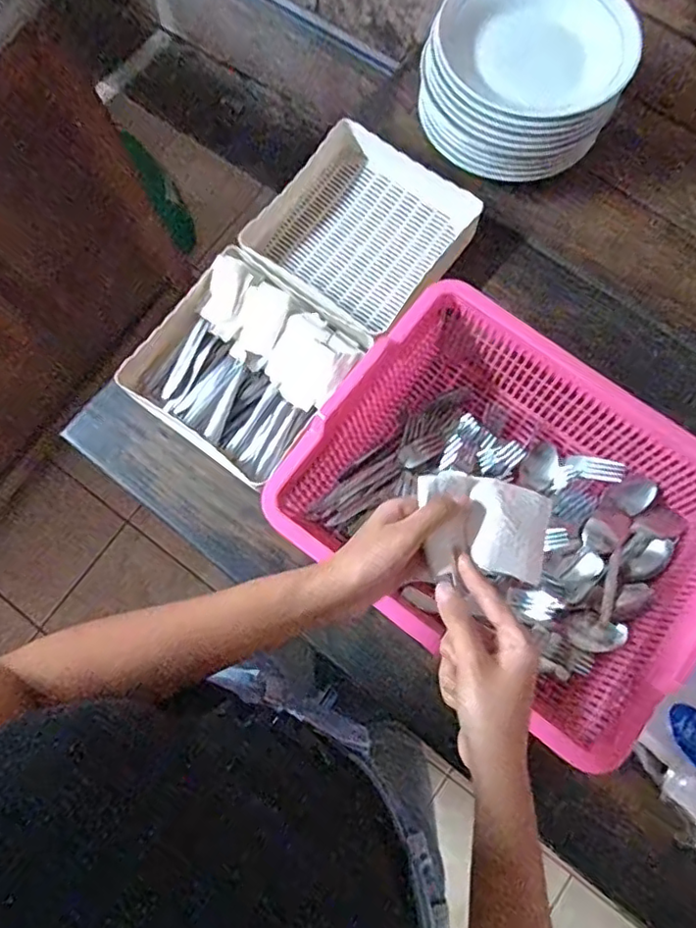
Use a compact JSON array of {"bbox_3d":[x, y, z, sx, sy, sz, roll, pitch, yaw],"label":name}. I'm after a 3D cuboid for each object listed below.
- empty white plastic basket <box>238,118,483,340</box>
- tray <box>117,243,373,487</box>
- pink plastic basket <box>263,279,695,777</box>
[{"bbox_3d":[0.012,-0.286,0.732,0.231,0.067,0.242,38,80,10],"label":"empty white plastic basket"},{"bbox_3d":[-0.119,-0.113,0.678,0.212,0.064,0.204,36,79,9],"label":"tray"},{"bbox_3d":[0.167,0.033,0.601,0.383,0.118,0.321,39,80,10],"label":"pink plastic basket"}]

